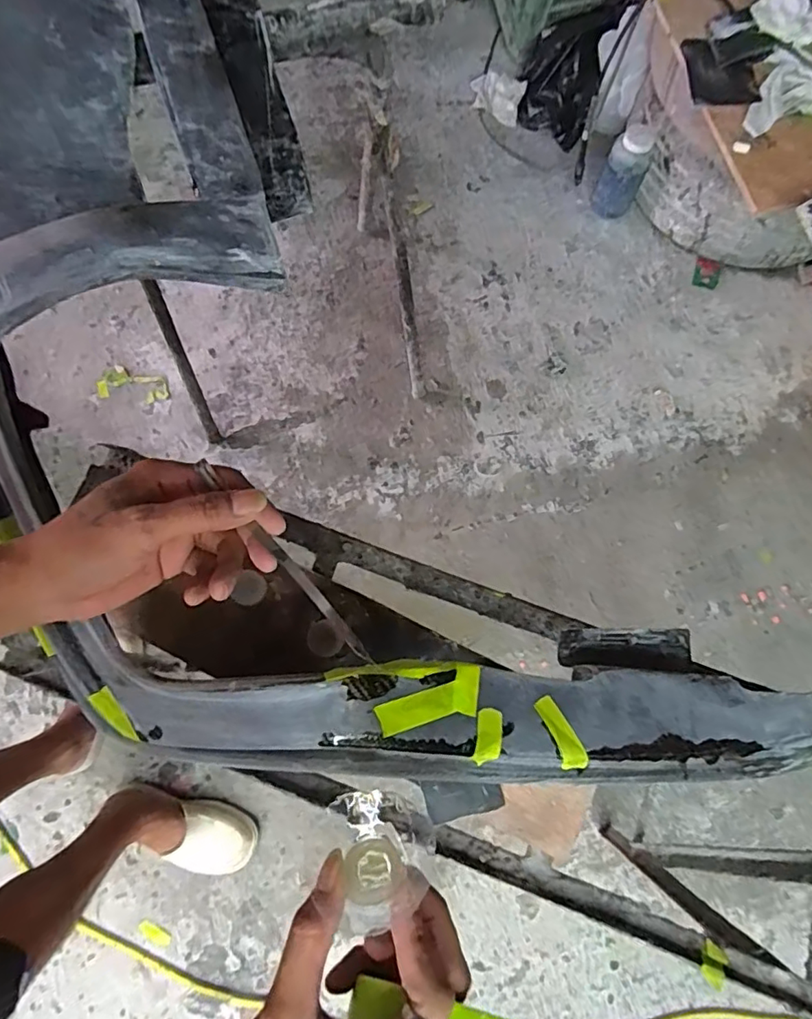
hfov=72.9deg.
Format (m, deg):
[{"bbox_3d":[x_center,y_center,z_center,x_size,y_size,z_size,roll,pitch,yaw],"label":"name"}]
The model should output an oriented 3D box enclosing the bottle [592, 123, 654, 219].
[{"bbox_3d":[0.496,-0.766,1.258,0.095,0.184,0.089,27,77,7],"label":"bottle"}]

